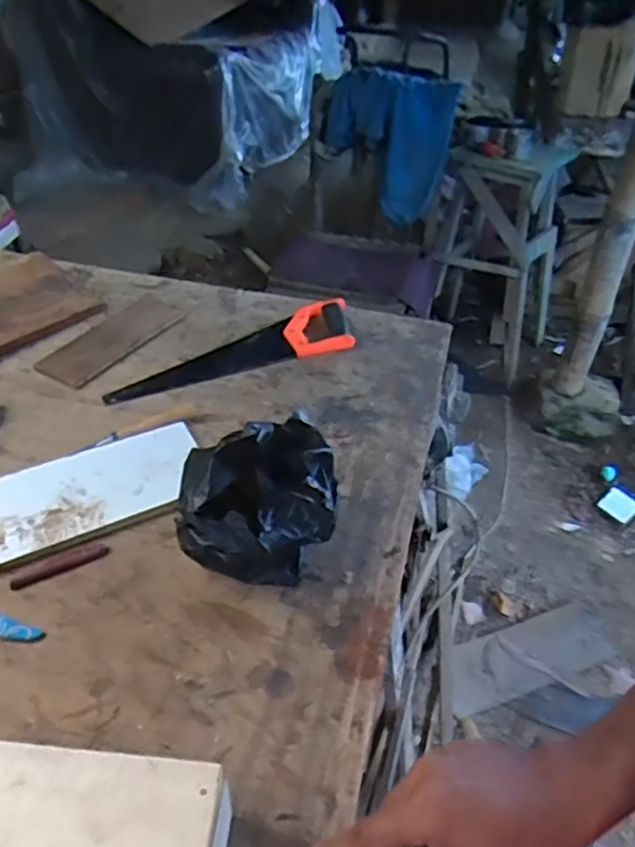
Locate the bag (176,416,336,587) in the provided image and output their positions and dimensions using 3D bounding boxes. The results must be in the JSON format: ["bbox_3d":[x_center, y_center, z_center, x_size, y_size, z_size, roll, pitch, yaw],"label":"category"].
[{"bbox_3d":[-0.062,0.079,0.736,0.162,0.170,0.171,1,40,-1],"label":"bag"}]

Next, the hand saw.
[{"bbox_3d":[-0.135,-0.125,1.092,0.417,0.019,0.128,-17,44,-15],"label":"hand saw"}]

